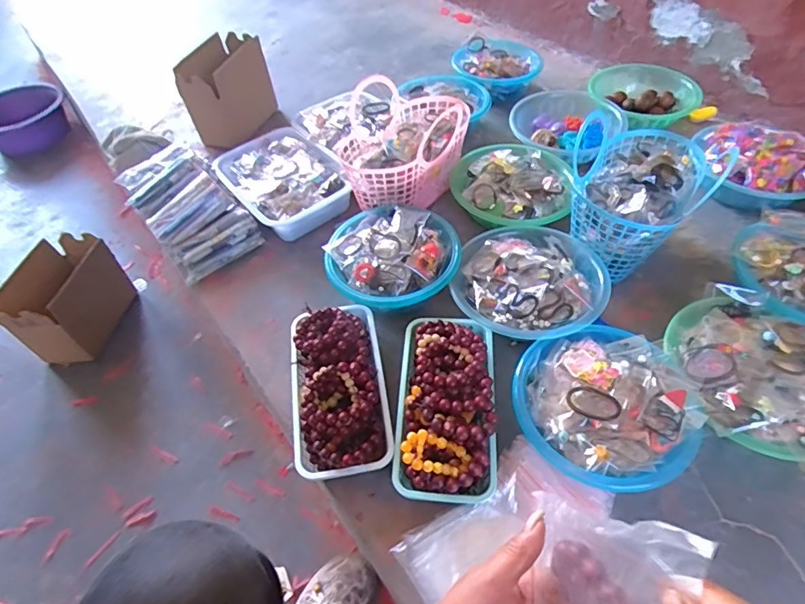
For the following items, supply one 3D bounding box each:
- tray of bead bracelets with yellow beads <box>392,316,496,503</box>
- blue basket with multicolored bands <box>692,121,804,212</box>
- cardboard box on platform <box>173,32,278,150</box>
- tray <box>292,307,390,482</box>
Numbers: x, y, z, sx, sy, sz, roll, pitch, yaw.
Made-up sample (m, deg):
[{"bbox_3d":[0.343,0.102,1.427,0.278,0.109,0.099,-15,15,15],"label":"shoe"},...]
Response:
[{"bbox_3d":[0.061,0.120,0.636,0.119,0.085,0.246,3,52,5],"label":"tray of bead bracelets with yellow beads"},{"bbox_3d":[0.680,-0.258,0.911,0.208,0.097,0.202,-2,51,2],"label":"blue basket with multicolored bands"},{"bbox_3d":[-0.386,-0.470,1.059,0.101,0.186,0.206,12,53,12],"label":"cardboard box on platform"},{"bbox_3d":[-0.092,0.107,0.664,0.127,0.076,0.252,-8,51,-3],"label":"tray"}]

